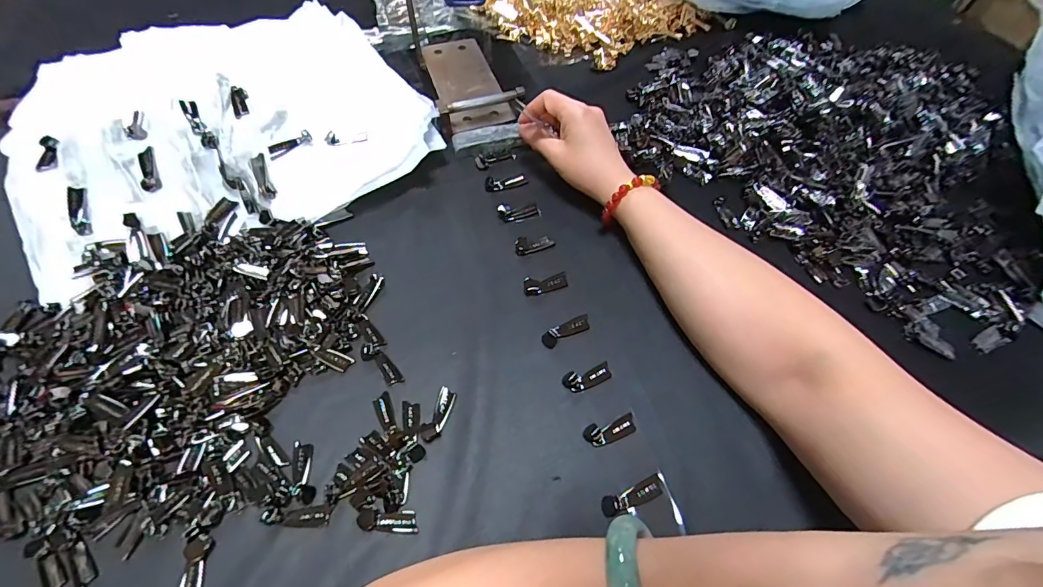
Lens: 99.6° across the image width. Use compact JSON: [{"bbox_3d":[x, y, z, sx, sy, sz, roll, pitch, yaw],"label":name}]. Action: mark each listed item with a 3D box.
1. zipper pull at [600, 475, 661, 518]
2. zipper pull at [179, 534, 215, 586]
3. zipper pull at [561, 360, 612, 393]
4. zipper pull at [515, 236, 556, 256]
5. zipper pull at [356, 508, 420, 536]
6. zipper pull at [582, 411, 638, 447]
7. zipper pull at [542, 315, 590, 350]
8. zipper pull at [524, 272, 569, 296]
[{"bbox_3d":[0.073,0.131,0.286,0.043,0.011,0.013,-18,61,-10],"label":"zipper pull"},{"bbox_3d":[-0.197,0.167,0.264,0.014,0.004,0.038,-2,59,-1],"label":"zipper pull"},{"bbox_3d":[0.050,0.061,0.328,0.037,0.011,0.015,-15,60,-9],"label":"zipper pull"},{"bbox_3d":[0.012,-0.045,0.391,0.035,0.009,0.014,-11,60,-7],"label":"zipper pull"},{"bbox_3d":[-0.085,0.145,0.279,0.038,0.004,0.013,2,59,1],"label":"zipper pull"},{"bbox_3d":[0.063,0.096,0.309,0.036,0.010,0.015,-16,61,-9],"label":"zipper pull"},{"bbox_3d":[0.035,0.028,0.347,0.041,0.009,0.013,-25,63,-14],"label":"zipper pull"},{"bbox_3d":[0.021,-0.010,0.371,0.038,0.008,0.017,-8,60,-5],"label":"zipper pull"}]

